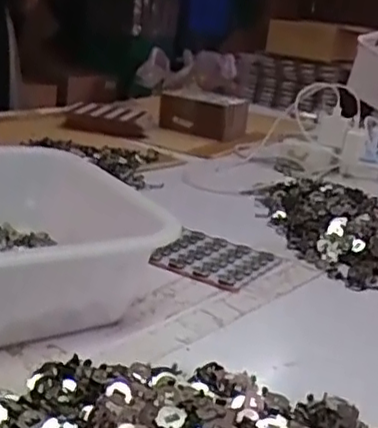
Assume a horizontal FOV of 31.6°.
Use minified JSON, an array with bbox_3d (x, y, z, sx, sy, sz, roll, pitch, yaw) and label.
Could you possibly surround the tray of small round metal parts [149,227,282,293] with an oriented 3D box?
[{"bbox_3d":[0.023,0.047,0.722,0.117,0.011,0.104,16,20,26],"label":"tray of small round metal parts"}]

